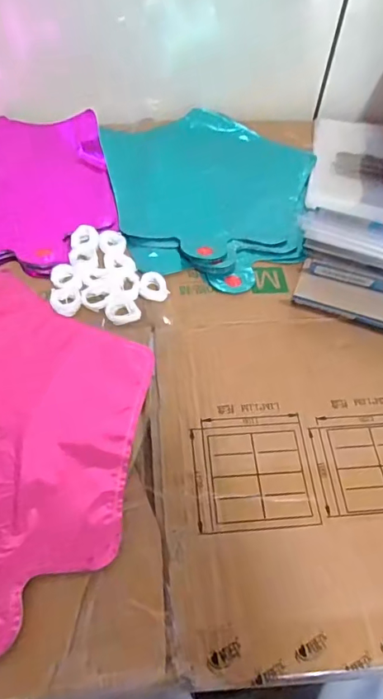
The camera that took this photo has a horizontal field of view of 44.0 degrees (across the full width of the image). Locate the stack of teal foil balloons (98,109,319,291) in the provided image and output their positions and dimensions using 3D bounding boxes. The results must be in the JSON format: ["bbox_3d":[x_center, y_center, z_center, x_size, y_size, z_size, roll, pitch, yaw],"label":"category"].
[{"bbox_3d":[0.026,-0.176,0.506,0.212,0.017,0.289,-9,56,-9],"label":"stack of teal foil balloons"}]

